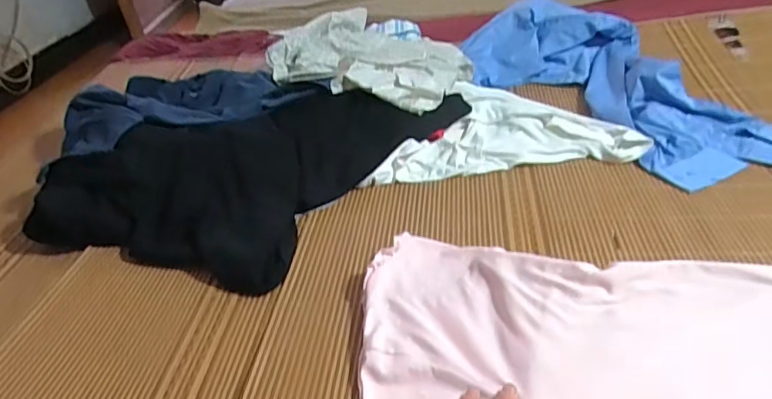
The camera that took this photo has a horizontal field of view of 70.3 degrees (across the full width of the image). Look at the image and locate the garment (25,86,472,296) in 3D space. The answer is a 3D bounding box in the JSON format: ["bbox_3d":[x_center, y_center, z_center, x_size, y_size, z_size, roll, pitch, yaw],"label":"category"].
[{"bbox_3d":[-0.192,-0.067,0.815,0.371,0.079,0.514,19,43,32],"label":"garment"}]

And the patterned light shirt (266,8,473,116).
[{"bbox_3d":[-0.019,-0.263,1.054,0.336,0.082,0.460,-34,43,-31],"label":"patterned light shirt"}]

